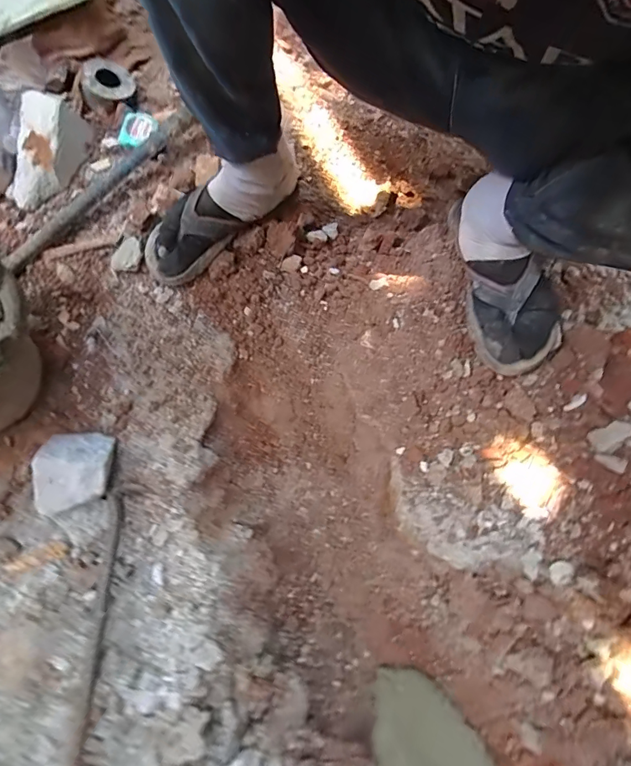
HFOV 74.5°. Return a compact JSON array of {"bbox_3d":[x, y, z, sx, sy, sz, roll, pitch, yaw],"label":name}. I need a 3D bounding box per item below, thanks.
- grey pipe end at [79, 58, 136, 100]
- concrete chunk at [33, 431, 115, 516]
[{"bbox_3d":[-0.360,-0.527,0.718,0.086,0.012,0.087,8,67,-20],"label":"grey pipe end"},{"bbox_3d":[-0.289,0.101,0.506,0.075,0.082,0.101,-9,72,-5],"label":"concrete chunk"}]

